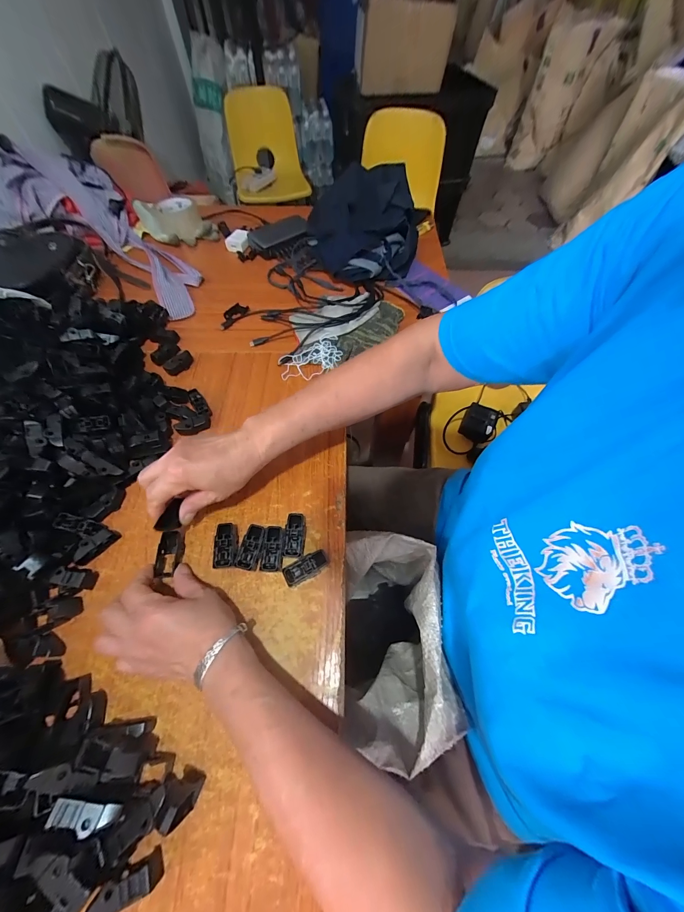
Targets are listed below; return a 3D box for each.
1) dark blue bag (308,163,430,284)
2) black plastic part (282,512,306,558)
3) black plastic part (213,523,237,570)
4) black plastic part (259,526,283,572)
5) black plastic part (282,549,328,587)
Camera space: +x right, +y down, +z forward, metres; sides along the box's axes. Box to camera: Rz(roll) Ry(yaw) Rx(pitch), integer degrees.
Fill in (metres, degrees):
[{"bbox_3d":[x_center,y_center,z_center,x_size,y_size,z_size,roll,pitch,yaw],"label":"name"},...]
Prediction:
[{"bbox_3d":[0.046,-0.495,0.655,0.233,0.062,0.333,14,62,7],"label":"dark blue bag"},{"bbox_3d":[-0.055,0.094,0.370,0.023,0.019,0.049,3,61,1],"label":"black plastic part"},{"bbox_3d":[-0.132,0.103,0.362,0.024,0.020,0.048,-5,61,-3],"label":"black plastic part"},{"bbox_3d":[-0.080,0.108,0.363,0.023,0.020,0.049,-1,61,-1],"label":"black plastic part"},{"bbox_3d":[-0.040,0.125,0.353,0.049,0.020,0.024,-27,65,-15],"label":"black plastic part"}]

